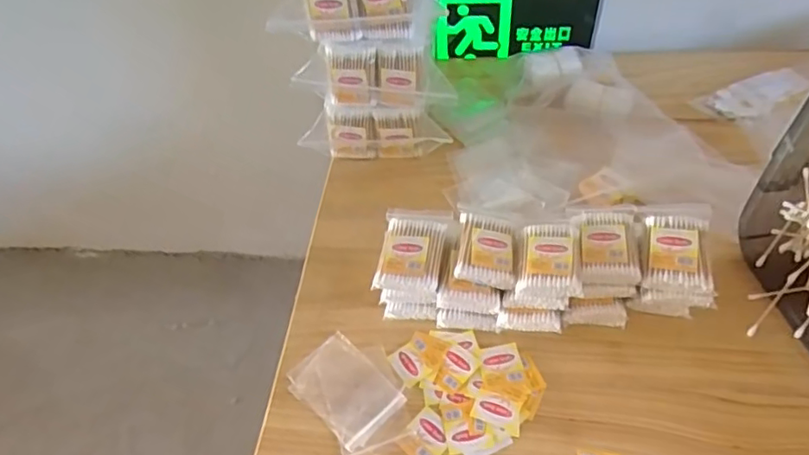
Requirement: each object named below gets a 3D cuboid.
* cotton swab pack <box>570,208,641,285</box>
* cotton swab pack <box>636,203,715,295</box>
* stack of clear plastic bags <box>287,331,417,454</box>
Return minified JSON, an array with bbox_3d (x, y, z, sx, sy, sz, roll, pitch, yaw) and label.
[{"bbox_3d":[0.189,0.015,0.539,0.059,0.017,0.079,3,50,9],"label":"cotton swab pack"},{"bbox_3d":[0.247,0.013,0.531,0.059,0.019,0.095,7,51,12],"label":"cotton swab pack"},{"bbox_3d":[-0.045,0.151,0.533,0.083,0.004,0.119,-34,54,-21],"label":"stack of clear plastic bags"}]

